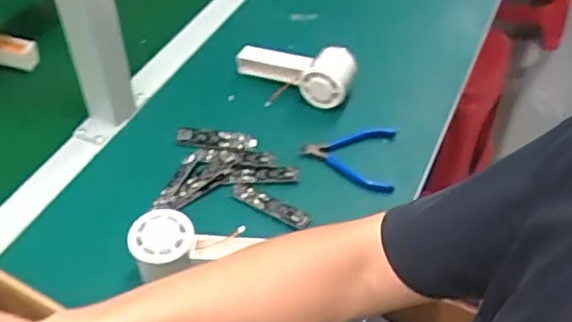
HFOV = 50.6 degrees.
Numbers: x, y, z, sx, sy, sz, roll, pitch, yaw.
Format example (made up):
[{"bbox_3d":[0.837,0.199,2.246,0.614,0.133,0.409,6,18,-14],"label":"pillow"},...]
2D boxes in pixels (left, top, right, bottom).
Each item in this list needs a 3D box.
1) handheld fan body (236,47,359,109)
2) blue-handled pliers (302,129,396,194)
[{"bbox_3d":[0.012,-0.116,0.772,0.154,0.050,0.087,3,47,0],"label":"handheld fan body"},{"bbox_3d":[0.074,-0.007,0.711,0.105,0.015,0.106,9,47,6],"label":"blue-handled pliers"}]

